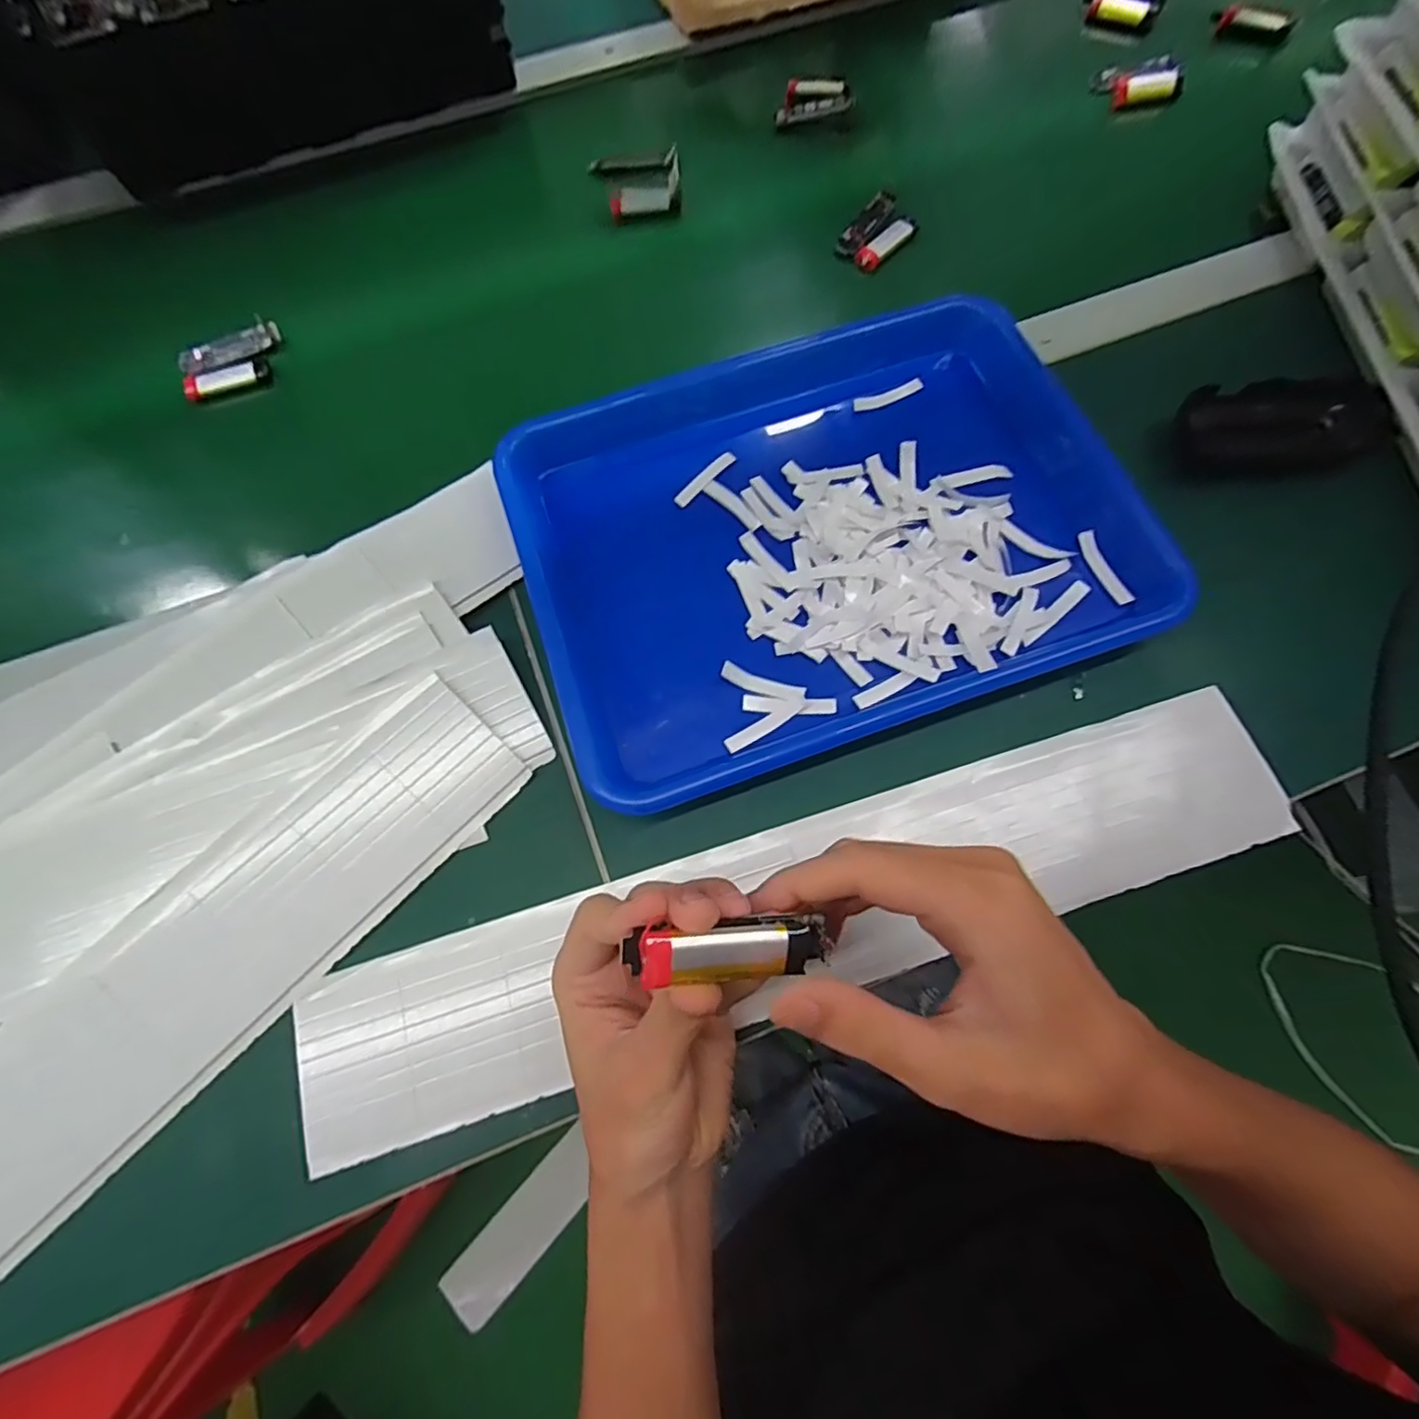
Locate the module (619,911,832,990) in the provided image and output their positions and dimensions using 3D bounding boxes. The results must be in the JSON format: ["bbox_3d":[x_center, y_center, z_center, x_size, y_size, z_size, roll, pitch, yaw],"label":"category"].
[{"bbox_3d":[0.009,0.077,0.201,0.069,0.011,0.018,3,71,-21],"label":"module"}]

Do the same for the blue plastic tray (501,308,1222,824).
[{"bbox_3d":[0.056,-0.115,0.373,0.322,0.050,0.275,-20,73,-4],"label":"blue plastic tray"}]

